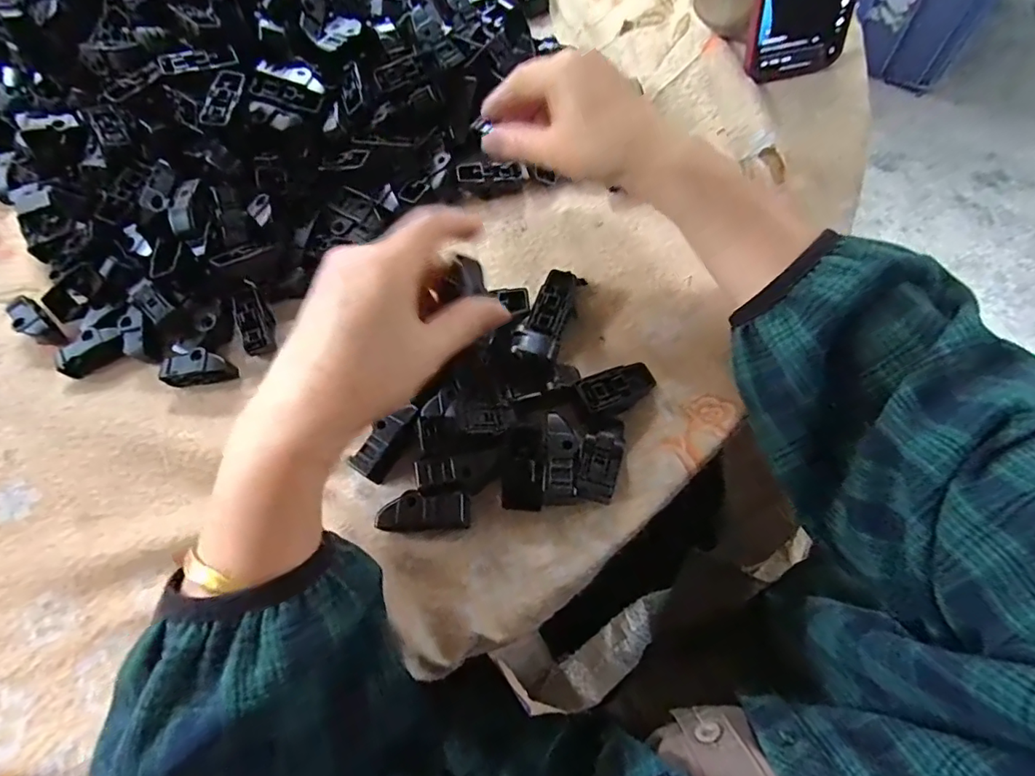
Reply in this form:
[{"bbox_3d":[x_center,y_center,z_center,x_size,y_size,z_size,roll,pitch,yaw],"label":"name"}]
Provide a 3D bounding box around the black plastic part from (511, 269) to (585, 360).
[{"bbox_3d":[0.020,-0.045,0.326,0.026,0.026,0.072,17,71,12],"label":"black plastic part"}]

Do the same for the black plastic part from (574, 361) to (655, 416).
[{"bbox_3d":[0.058,0.001,0.304,0.046,0.023,0.024,-30,68,-7],"label":"black plastic part"}]

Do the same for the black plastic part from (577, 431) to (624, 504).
[{"bbox_3d":[0.045,0.045,0.292,0.021,0.016,0.038,14,70,11],"label":"black plastic part"}]

